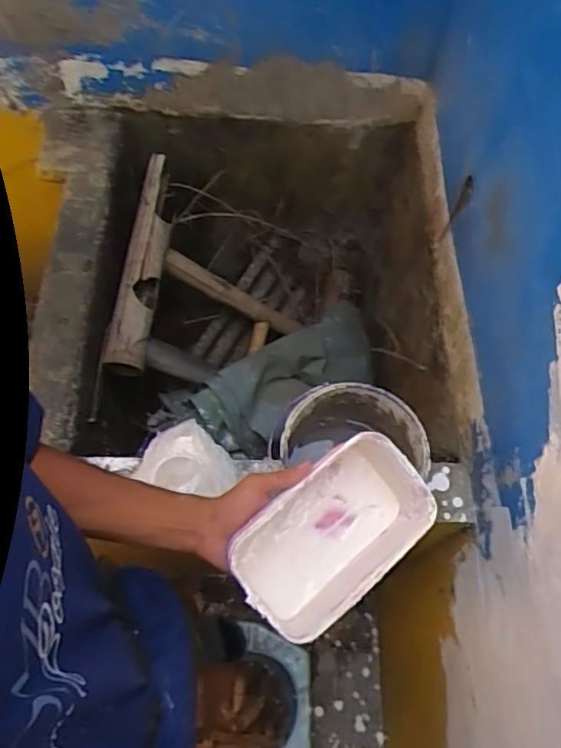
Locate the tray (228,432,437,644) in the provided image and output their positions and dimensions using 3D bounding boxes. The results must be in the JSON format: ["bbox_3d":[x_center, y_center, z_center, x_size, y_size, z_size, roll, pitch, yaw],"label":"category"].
[{"bbox_3d":[0.046,0.151,0.569,0.200,0.083,0.114,-37,89,-15],"label":"tray"}]

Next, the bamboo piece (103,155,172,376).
[{"bbox_3d":[-0.277,-0.232,1.211,0.075,0.080,0.479,7,65,-1],"label":"bamboo piece"}]

